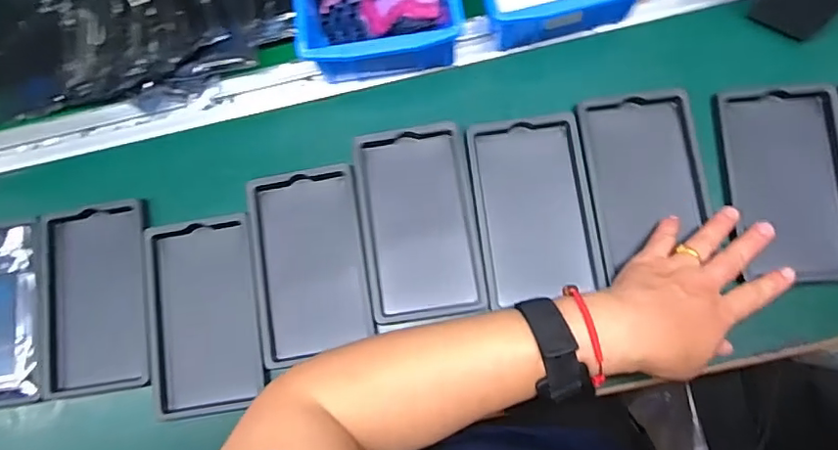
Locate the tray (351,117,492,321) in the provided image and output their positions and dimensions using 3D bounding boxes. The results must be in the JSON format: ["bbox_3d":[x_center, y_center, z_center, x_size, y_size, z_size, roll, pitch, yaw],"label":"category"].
[{"bbox_3d":[-0.001,-0.003,0.462,0.092,0.018,0.160,-9,77,4],"label":"tray"}]

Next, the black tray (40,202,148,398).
[{"bbox_3d":[-0.275,0.061,0.473,0.092,0.018,0.158,-10,79,7],"label":"black tray"}]

